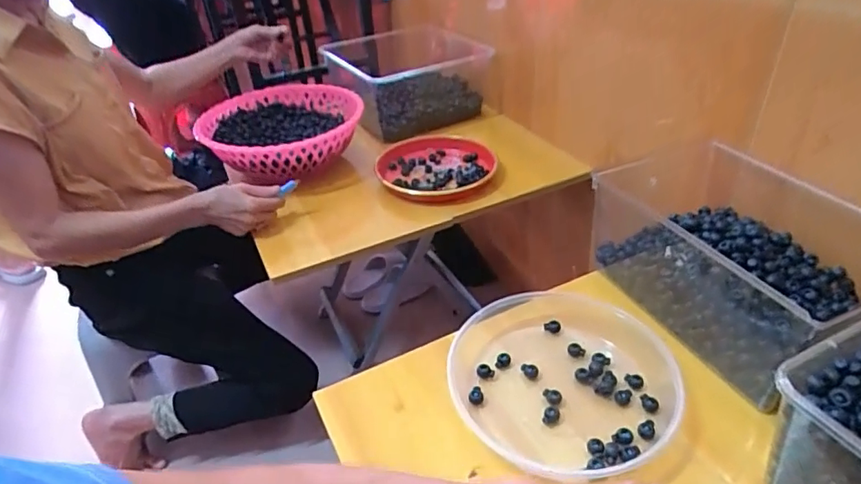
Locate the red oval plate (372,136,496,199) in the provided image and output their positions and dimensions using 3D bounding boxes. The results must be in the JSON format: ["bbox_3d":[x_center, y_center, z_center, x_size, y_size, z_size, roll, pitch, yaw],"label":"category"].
[{"bbox_3d":[0.007,-0.147,0.977,0.211,0.031,0.236,-11,36,-7],"label":"red oval plate"}]

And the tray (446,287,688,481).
[{"bbox_3d":[0.145,0.139,0.566,0.224,0.054,0.231,-4,36,3],"label":"tray"}]

